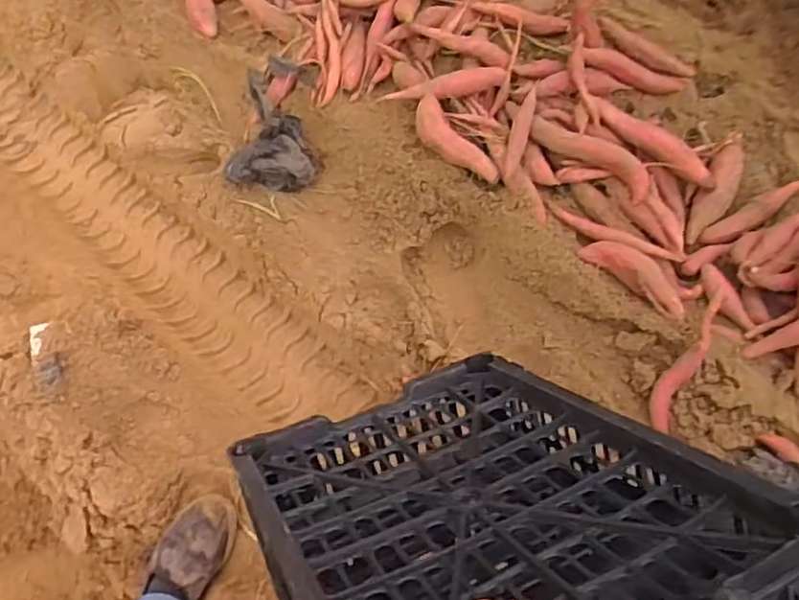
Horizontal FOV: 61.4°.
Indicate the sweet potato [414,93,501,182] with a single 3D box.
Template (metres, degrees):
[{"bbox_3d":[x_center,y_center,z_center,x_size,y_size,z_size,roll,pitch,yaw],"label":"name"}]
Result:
[{"bbox_3d":[0.112,-0.307,1.320,0.220,0.047,0.075,43,75,0],"label":"sweet potato"}]

